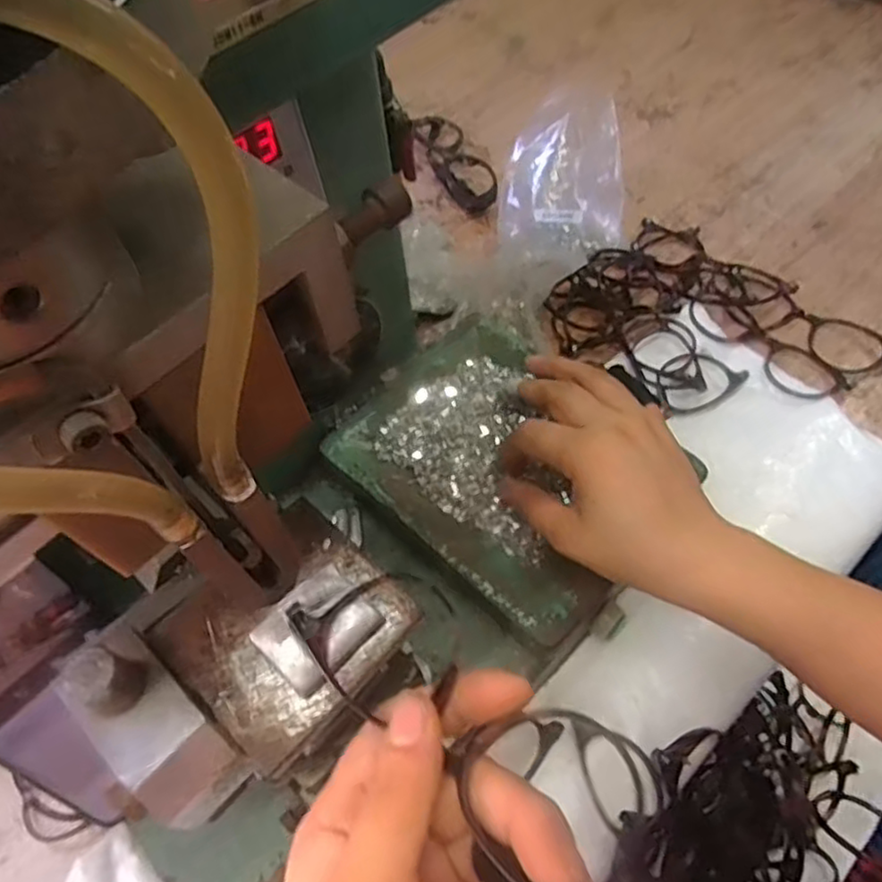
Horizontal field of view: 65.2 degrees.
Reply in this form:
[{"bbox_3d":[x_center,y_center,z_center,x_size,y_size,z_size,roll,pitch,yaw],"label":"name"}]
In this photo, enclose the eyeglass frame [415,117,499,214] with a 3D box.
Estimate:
[{"bbox_3d":[0.019,-0.293,0.719,0.054,0.031,0.124,-26,62,-11],"label":"eyeglass frame"}]

